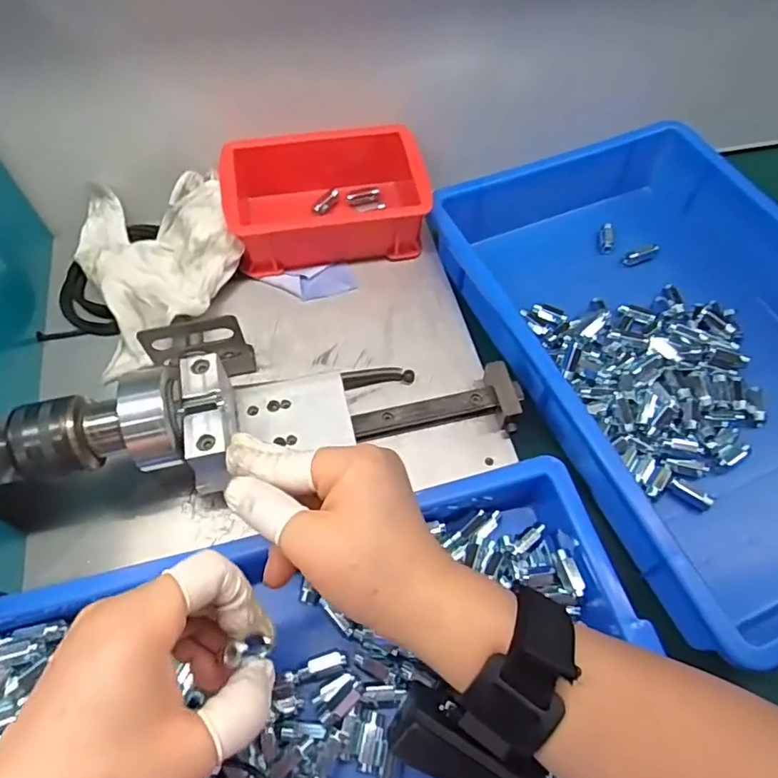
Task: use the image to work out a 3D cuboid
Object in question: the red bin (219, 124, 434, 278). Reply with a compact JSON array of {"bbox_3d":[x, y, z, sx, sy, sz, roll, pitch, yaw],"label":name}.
[{"bbox_3d":[-0.050,-0.148,0.441,0.147,0.058,0.101,-11,60,-6],"label":"red bin"}]

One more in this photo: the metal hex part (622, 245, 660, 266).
[{"bbox_3d":[0.214,-0.114,0.473,0.031,0.009,0.012,-22,61,3],"label":"metal hex part"}]

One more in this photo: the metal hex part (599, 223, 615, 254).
[{"bbox_3d":[0.189,-0.130,0.483,0.011,0.012,0.026,5,60,2],"label":"metal hex part"}]

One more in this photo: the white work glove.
[{"bbox_3d":[-0.175,-0.106,0.418,0.117,0.050,0.148,-22,62,-12],"label":"white work glove"}]

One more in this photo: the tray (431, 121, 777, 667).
[{"bbox_3d":[0.212,-0.030,0.409,0.249,0.091,0.366,-20,62,-12],"label":"tray"}]

